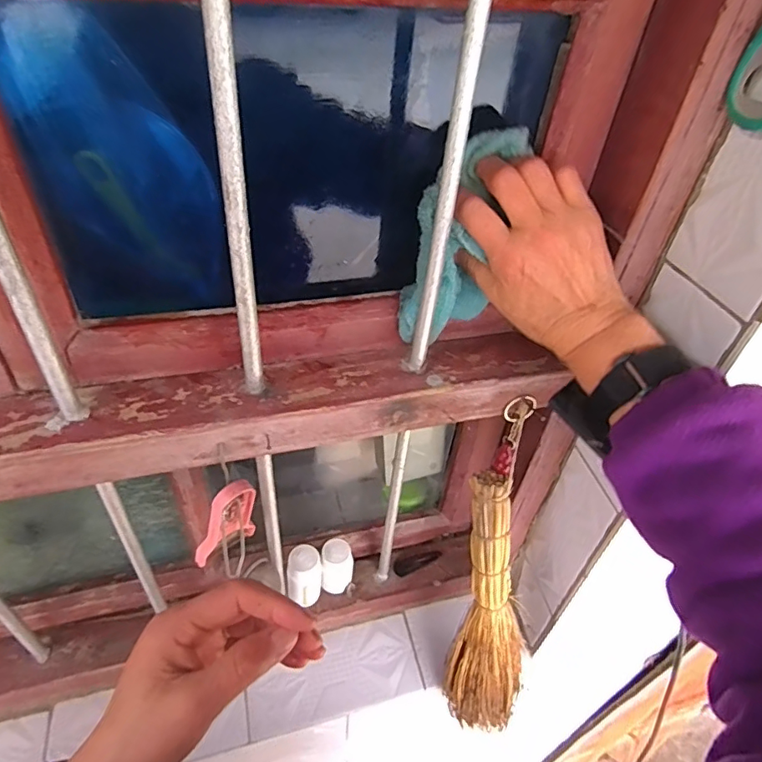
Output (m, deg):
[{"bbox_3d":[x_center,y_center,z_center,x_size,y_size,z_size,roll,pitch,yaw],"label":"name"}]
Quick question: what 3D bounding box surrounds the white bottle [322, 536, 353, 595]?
[{"bbox_3d":[-0.051,0.218,0.609,0.035,0.063,0.038,3,42,-3],"label":"white bottle"}]

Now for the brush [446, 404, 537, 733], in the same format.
[{"bbox_3d":[0.116,0.199,0.520,0.073,0.393,0.036,-3,19,-9],"label":"brush"}]

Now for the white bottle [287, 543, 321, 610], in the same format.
[{"bbox_3d":[-0.088,0.225,0.588,0.037,0.075,0.042,-1,42,-7],"label":"white bottle"}]

